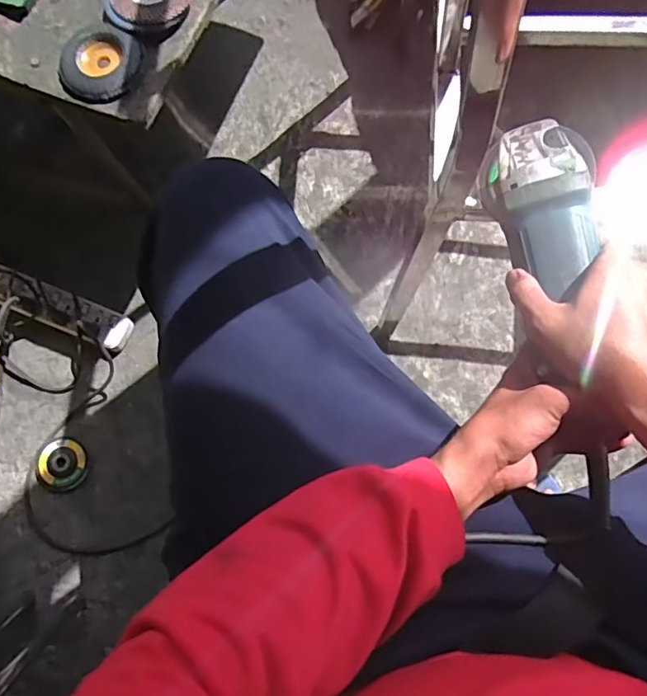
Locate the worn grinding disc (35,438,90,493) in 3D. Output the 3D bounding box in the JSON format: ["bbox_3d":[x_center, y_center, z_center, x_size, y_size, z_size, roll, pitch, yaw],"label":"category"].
[{"bbox_3d":[-0.430,0.192,0.882,0.082,0.008,0.086,0,77,1],"label":"worn grinding disc"}]

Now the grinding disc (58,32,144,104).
[{"bbox_3d":[-0.250,-0.312,0.598,0.087,0.016,0.078,18,78,5],"label":"grinding disc"}]

